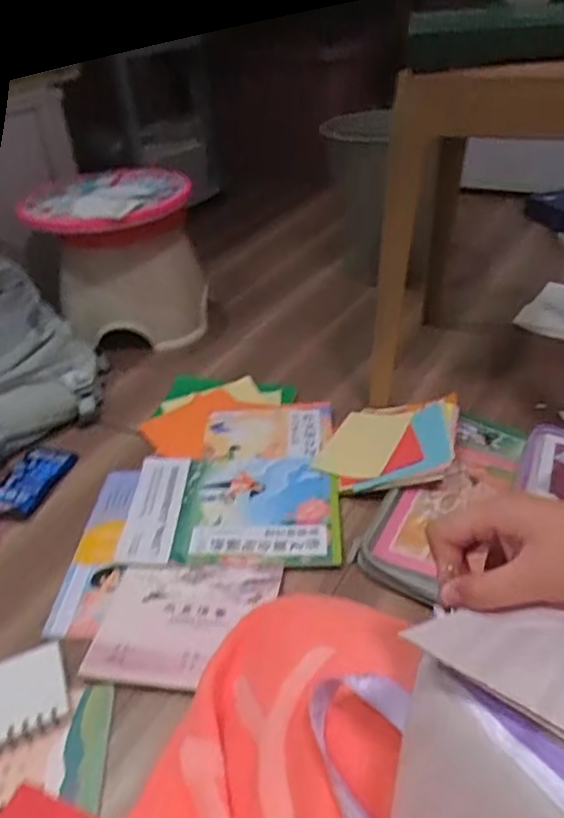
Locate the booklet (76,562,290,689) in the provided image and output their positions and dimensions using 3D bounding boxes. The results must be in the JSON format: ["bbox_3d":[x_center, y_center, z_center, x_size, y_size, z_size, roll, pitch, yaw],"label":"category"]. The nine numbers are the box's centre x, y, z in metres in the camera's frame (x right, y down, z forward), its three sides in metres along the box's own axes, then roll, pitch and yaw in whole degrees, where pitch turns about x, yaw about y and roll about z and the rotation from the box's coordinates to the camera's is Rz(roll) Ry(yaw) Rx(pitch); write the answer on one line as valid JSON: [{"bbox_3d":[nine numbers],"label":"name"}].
[{"bbox_3d":[-0.101,0.221,0.684,0.179,0.008,0.153,2,35,8],"label":"booklet"}]

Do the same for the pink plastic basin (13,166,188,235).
[{"bbox_3d":[-0.294,-0.361,1.111,0.258,0.041,0.276,-27,40,-30],"label":"pink plastic basin"}]

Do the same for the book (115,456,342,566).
[{"bbox_3d":[-0.057,0.115,0.815,0.255,0.020,0.198,-1,34,5],"label":"book"}]

